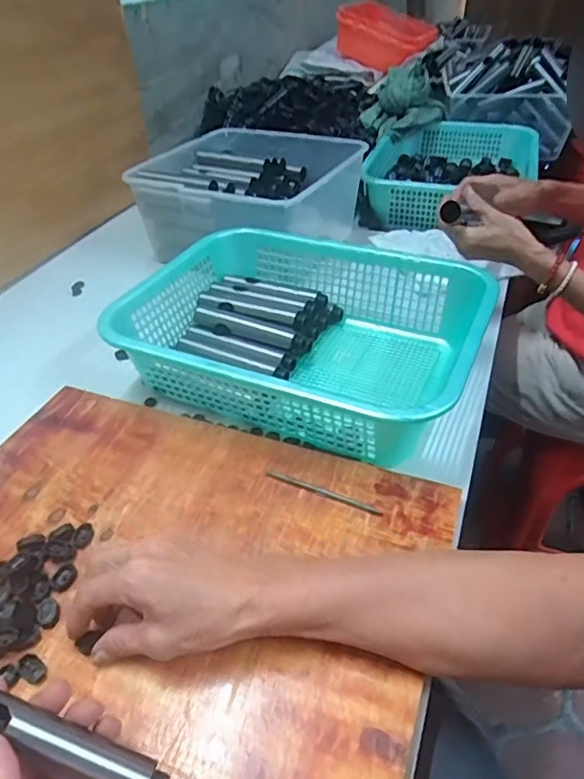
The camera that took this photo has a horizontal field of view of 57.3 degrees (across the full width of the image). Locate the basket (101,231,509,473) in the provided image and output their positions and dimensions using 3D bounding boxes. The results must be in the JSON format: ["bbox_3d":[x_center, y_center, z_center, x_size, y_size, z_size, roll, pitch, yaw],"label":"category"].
[{"bbox_3d":[0.013,-0.069,0.619,0.380,0.086,0.292,15,43,21],"label":"basket"}]

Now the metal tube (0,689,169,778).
[{"bbox_3d":[-0.143,0.199,0.305,0.150,0.018,0.025,26,43,-2],"label":"metal tube"}]

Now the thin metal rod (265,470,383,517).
[{"bbox_3d":[0.027,0.094,0.491,0.113,0.004,0.007,15,44,22],"label":"thin metal rod"}]

